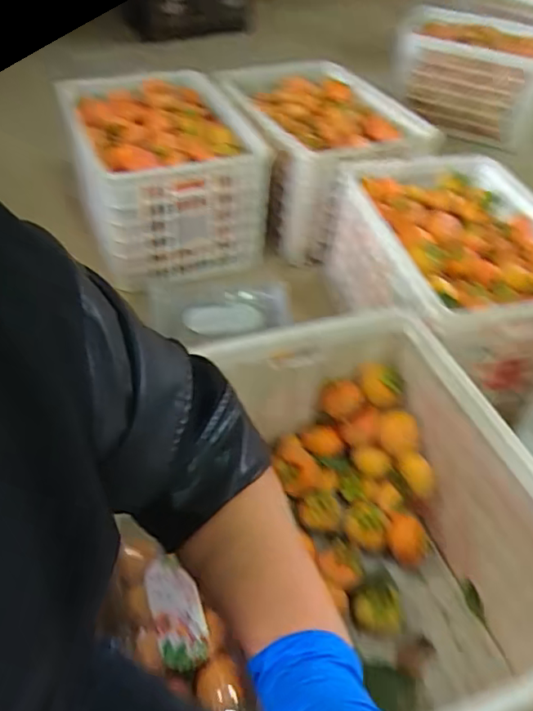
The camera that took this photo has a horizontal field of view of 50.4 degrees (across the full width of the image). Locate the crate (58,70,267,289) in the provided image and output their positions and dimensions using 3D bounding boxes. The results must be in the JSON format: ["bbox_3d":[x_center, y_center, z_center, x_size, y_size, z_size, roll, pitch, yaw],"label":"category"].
[{"bbox_3d":[-0.214,-0.399,1.258,0.393,0.269,0.418,-9,48,-14],"label":"crate"}]

